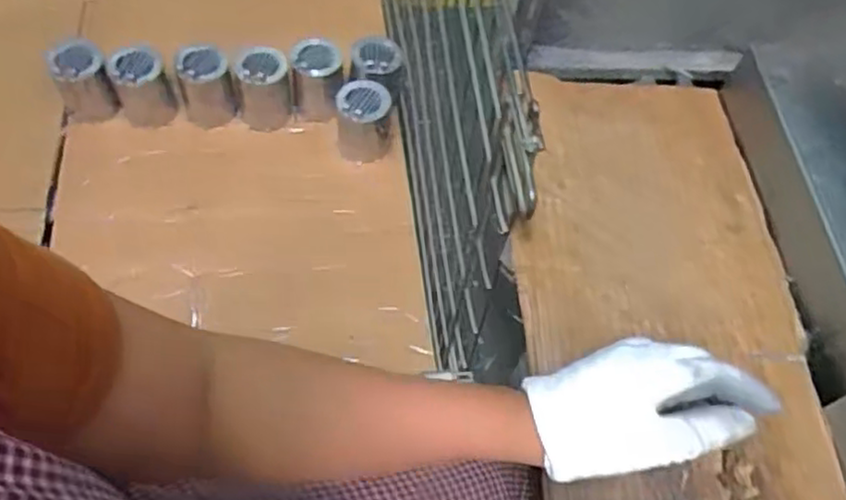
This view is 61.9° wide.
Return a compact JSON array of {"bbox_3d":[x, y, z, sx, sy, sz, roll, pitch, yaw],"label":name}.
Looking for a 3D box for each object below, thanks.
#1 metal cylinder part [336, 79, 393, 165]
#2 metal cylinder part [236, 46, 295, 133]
[{"bbox_3d":[-0.098,-0.215,1.186,0.092,0.118,0.092,-2,60,-6],"label":"metal cylinder part"},{"bbox_3d":[-0.276,-0.280,1.217,0.092,0.122,0.096,2,60,-3],"label":"metal cylinder part"}]

